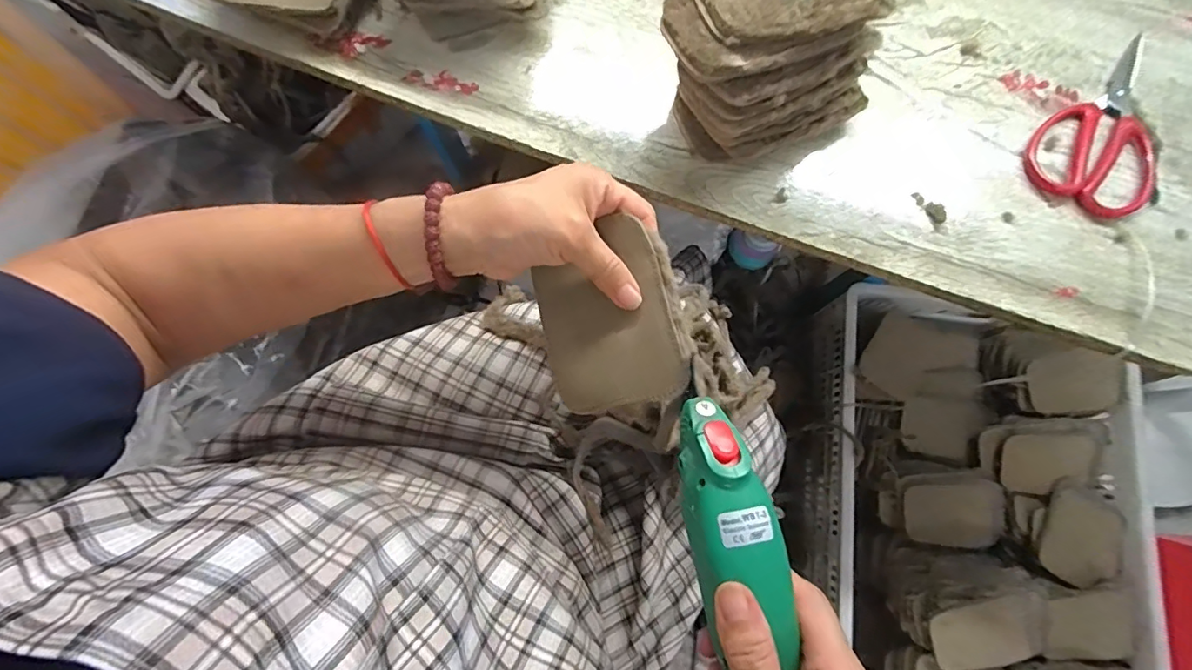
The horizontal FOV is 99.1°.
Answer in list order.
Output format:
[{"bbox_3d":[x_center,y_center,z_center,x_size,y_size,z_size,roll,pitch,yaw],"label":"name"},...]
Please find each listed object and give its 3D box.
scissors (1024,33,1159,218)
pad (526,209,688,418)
[{"bbox_3d":[0.448,-0.177,0.432,0.096,0.012,0.179,43,81,9],"label":"scissors"},{"bbox_3d":[0.003,-0.007,0.308,0.086,0.011,0.104,-20,82,28],"label":"pad"}]

